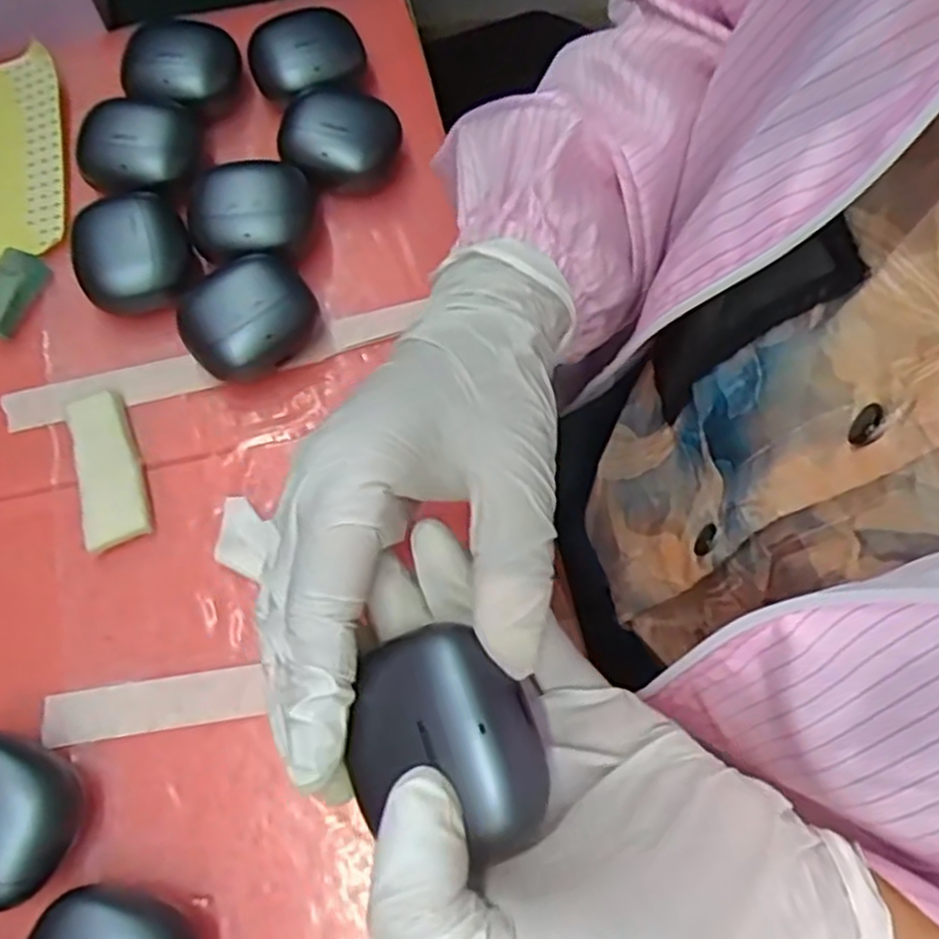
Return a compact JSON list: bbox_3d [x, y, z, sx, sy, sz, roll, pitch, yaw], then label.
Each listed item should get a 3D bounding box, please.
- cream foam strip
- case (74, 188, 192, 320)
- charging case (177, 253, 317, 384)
[{"bbox_3d":[-0.153,-0.001,0.322,0.025,0.009,0.069,-18,71,-8],"label":"cream foam strip"},{"bbox_3d":[-0.153,-0.097,0.347,0.047,0.025,0.054,-13,70,-6],"label":"case"},{"bbox_3d":[-0.096,-0.066,0.335,0.048,0.030,0.058,43,74,13],"label":"charging case"}]

